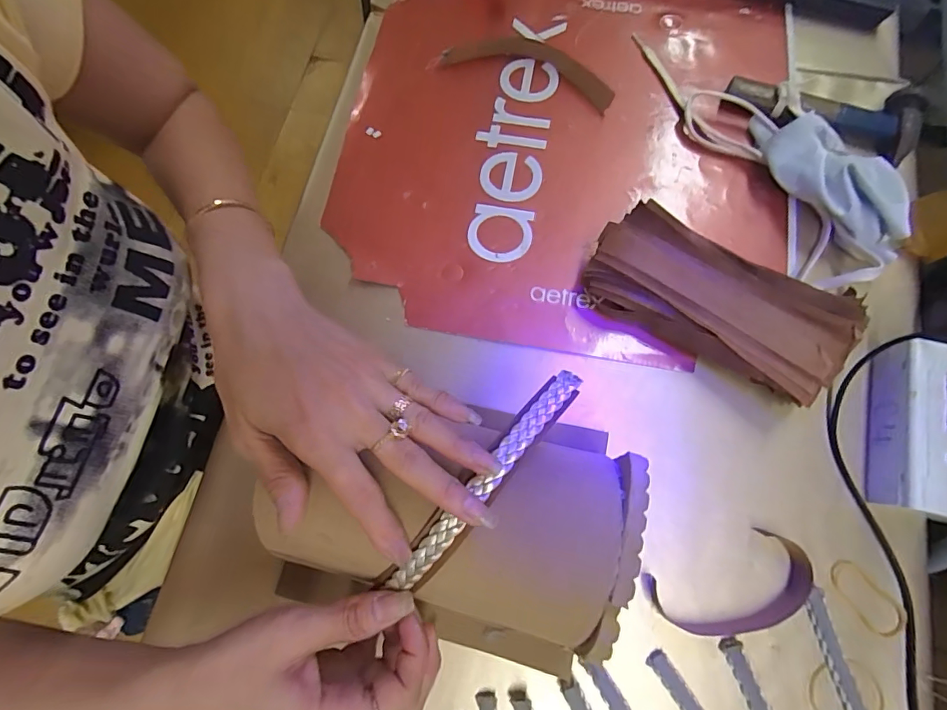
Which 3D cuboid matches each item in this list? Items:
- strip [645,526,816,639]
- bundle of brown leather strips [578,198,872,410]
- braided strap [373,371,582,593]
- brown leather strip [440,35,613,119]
[{"bbox_3d":[0.178,0.160,0.318,0.103,0.018,0.050,-23,74,-4],"label":"strip"},{"bbox_3d":[0.179,-0.039,0.353,0.187,0.046,0.077,30,77,10],"label":"bundle of brown leather strips"},{"bbox_3d":[0.008,0.066,0.249,0.018,0.030,0.152,39,78,12],"label":"braided strap"},{"bbox_3d":[0.056,-0.279,0.448,0.165,0.015,0.049,21,76,8],"label":"brown leather strip"}]

